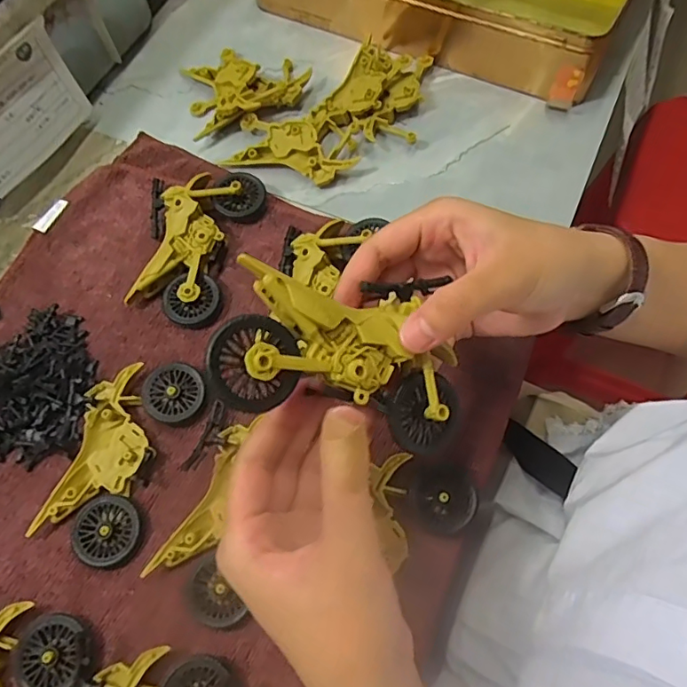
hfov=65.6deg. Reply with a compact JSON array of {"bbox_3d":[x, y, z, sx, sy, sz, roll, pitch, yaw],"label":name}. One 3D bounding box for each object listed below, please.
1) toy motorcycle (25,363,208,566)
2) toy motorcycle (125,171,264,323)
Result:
[{"bbox_3d":[-0.128,0.062,0.310,0.061,0.009,0.115,19,69,9],"label":"toy motorcycle"},{"bbox_3d":[-0.104,-0.071,0.361,0.070,0.022,0.115,14,69,7],"label":"toy motorcycle"}]

